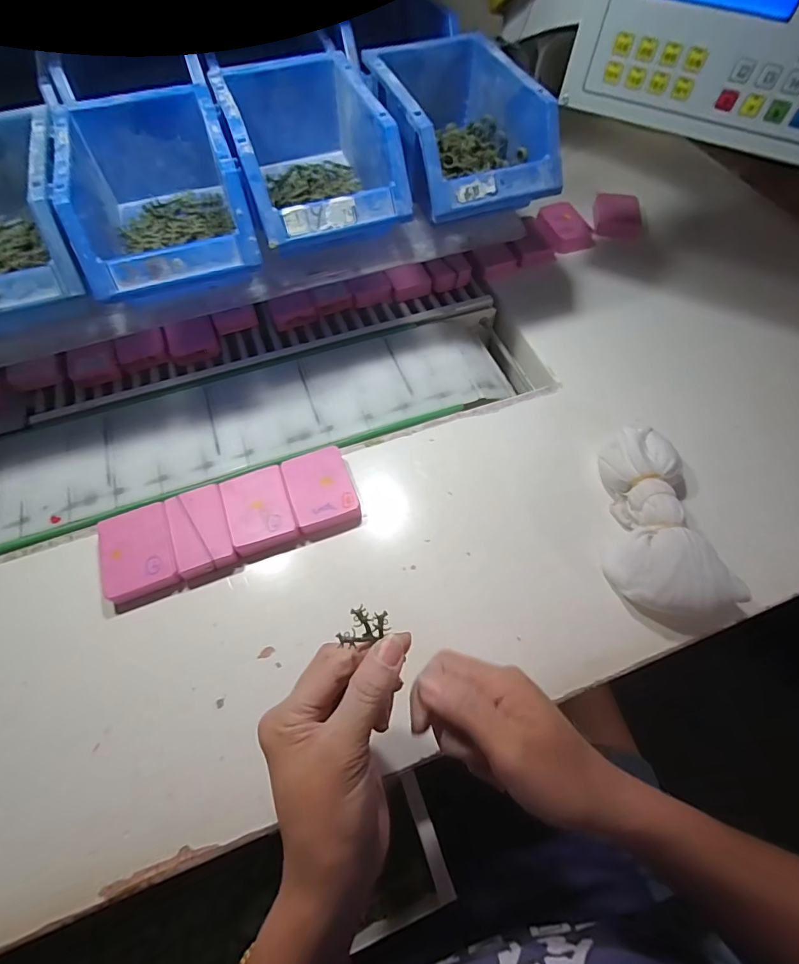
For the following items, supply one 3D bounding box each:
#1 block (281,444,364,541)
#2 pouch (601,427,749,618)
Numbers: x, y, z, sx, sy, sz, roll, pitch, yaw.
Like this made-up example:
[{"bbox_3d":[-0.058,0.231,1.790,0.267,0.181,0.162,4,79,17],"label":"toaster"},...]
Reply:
[{"bbox_3d":[-0.068,0.008,0.404,0.053,0.019,0.074,-18,64,-10],"label":"block"},{"bbox_3d":[0.205,0.027,0.381,0.082,0.042,0.159,-7,62,-4],"label":"pouch"}]

